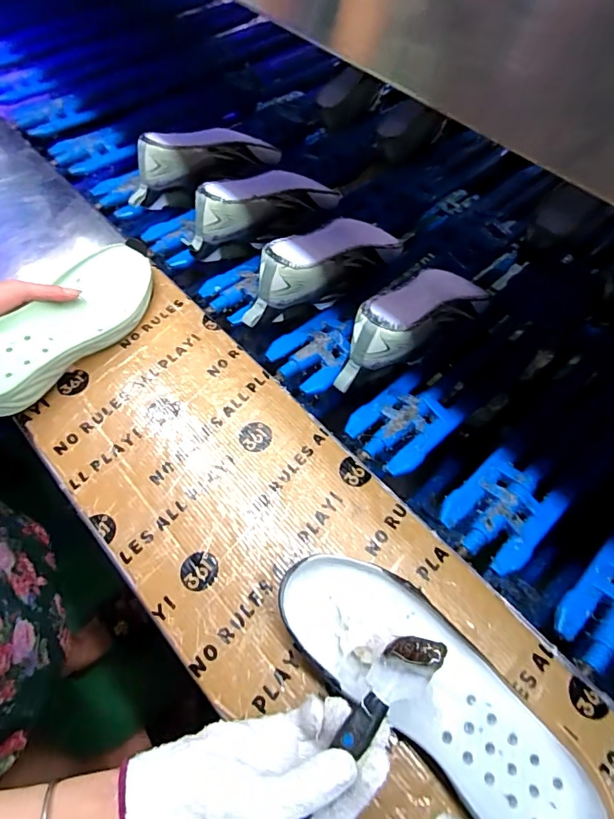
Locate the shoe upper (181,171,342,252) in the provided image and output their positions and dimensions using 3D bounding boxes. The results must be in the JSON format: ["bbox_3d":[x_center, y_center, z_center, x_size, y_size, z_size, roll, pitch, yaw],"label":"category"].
[{"bbox_3d":[-0.061,-0.278,0.638,0.220,0.081,0.072,-38,67,-20],"label":"shoe upper"}]

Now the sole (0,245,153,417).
[{"bbox_3d":[-0.262,-0.089,0.502,0.093,0.039,0.251,26,55,13],"label":"sole"}]

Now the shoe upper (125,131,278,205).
[{"bbox_3d":[-0.163,-0.378,0.698,0.227,0.086,0.082,-32,65,-18],"label":"shoe upper"}]

